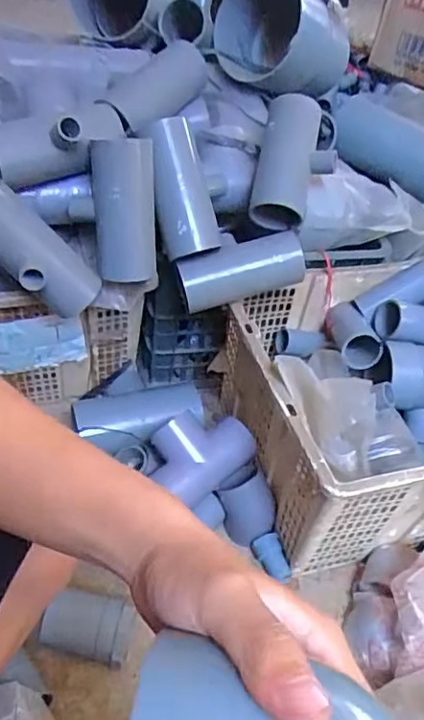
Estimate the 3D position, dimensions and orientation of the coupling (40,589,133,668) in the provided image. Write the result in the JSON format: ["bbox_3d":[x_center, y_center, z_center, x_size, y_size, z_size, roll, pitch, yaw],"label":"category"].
[{"bbox_3d":[-0.137,0.299,0.650,0.093,0.060,0.059,13,46,5],"label":"coupling"}]

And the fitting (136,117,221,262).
[{"bbox_3d":[-0.041,-0.205,0.693,0.061,0.161,0.053,-19,17,-24],"label":"fitting"}]

